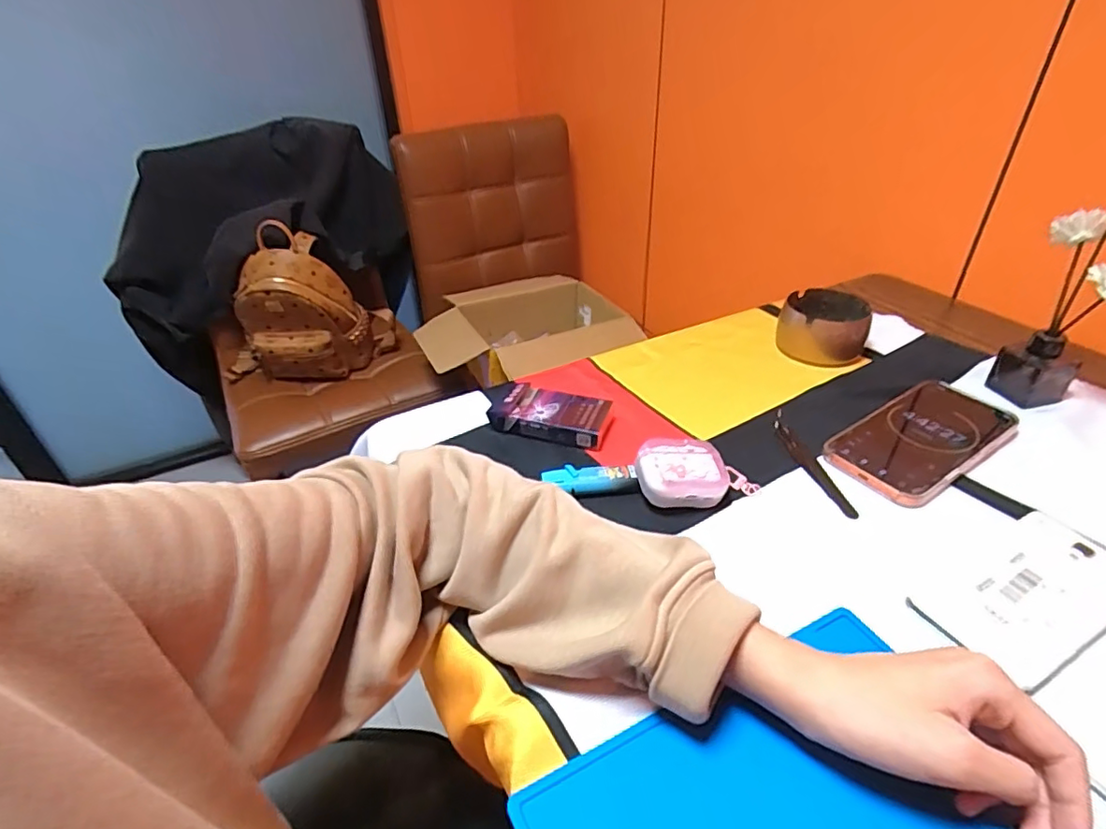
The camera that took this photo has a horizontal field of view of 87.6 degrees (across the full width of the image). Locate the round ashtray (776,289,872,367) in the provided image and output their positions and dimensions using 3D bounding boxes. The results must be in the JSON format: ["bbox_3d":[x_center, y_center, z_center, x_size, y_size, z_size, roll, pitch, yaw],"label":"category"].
[{"bbox_3d":[0.284,-0.088,0.612,0.087,0.056,0.098,12,38,19],"label":"round ashtray"}]

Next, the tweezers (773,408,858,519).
[{"bbox_3d":[0.208,0.037,0.469,0.016,0.005,0.128,-8,36,-8],"label":"tweezers"}]

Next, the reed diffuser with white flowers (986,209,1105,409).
[{"bbox_3d":[0.445,-0.084,0.501,0.063,0.157,0.071,16,40,23],"label":"reed diffuser with white flowers"}]

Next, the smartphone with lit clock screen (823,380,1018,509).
[{"bbox_3d":[0.315,0.018,0.483,0.181,0.017,0.083,-22,40,-25],"label":"smartphone with lit clock screen"}]

